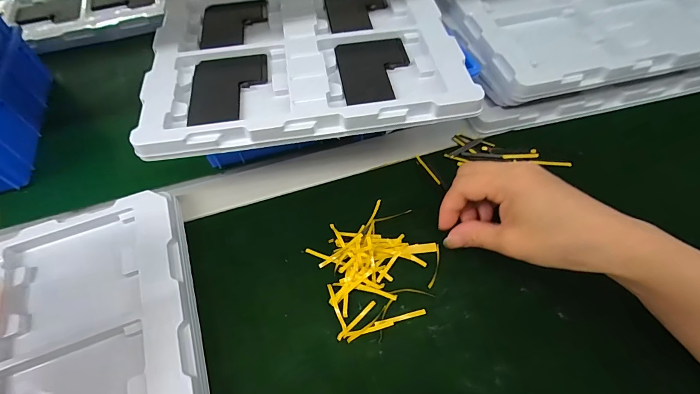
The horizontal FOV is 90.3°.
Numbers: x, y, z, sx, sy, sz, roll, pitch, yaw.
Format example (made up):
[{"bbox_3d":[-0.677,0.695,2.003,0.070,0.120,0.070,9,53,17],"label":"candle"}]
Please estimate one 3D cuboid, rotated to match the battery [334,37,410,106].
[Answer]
[{"bbox_3d":[0.023,-0.118,0.314,0.064,0.004,0.085,-10,58,-3],"label":"battery"}]

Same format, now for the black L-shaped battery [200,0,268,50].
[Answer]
[{"bbox_3d":[-0.121,-0.184,0.366,0.068,0.004,0.080,-11,58,-4],"label":"black L-shaped battery"}]

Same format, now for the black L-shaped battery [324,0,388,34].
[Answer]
[{"bbox_3d":[0.008,-0.204,0.375,0.067,0.004,0.079,-10,58,-3],"label":"black L-shaped battery"}]

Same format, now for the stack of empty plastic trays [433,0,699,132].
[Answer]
[{"bbox_3d":[0.246,-0.248,0.434,0.302,0.050,0.325,-13,59,-6],"label":"stack of empty plastic trays"}]

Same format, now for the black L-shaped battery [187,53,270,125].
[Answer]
[{"bbox_3d":[-0.105,-0.097,0.306,0.064,0.006,0.086,-8,58,-3],"label":"black L-shaped battery"}]

